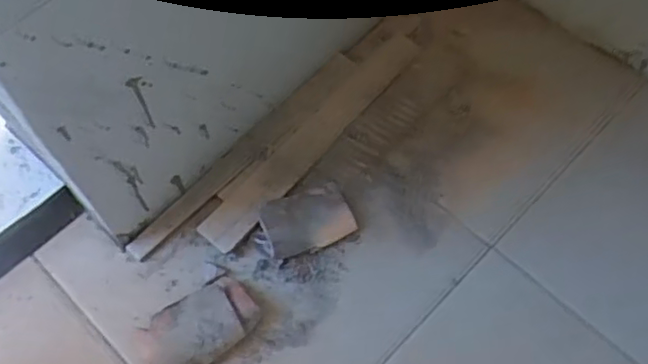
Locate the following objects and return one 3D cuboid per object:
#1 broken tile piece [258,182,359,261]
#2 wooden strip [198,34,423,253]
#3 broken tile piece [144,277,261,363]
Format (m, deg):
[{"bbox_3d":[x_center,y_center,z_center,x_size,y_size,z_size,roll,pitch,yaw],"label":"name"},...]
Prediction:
[{"bbox_3d":[-0.015,0.033,0.603,0.080,0.023,0.054,-23,69,-11],"label":"broken tile piece"},{"bbox_3d":[-0.010,-0.049,0.643,0.045,0.006,0.283,38,71,14],"label":"wooden strip"},{"bbox_3d":[-0.104,0.123,0.559,0.096,0.016,0.059,-30,71,-13],"label":"broken tile piece"}]

